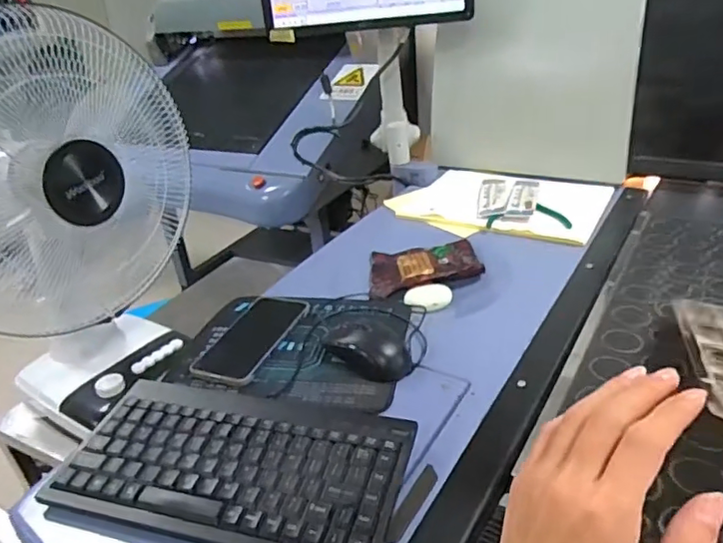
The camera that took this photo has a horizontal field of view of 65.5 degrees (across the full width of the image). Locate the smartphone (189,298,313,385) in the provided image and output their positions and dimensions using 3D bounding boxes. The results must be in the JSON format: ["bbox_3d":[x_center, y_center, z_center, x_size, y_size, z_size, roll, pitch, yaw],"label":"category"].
[{"bbox_3d":[-0.129,0.077,0.664,0.079,0.012,0.147,9,32,25],"label":"smartphone"}]

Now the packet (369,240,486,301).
[{"bbox_3d":[0.091,-0.007,0.819,0.156,0.022,0.117,-4,29,3],"label":"packet"}]

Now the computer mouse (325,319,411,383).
[{"bbox_3d":[0.010,0.076,0.616,0.067,0.037,0.108,-24,33,-30],"label":"computer mouse"}]

